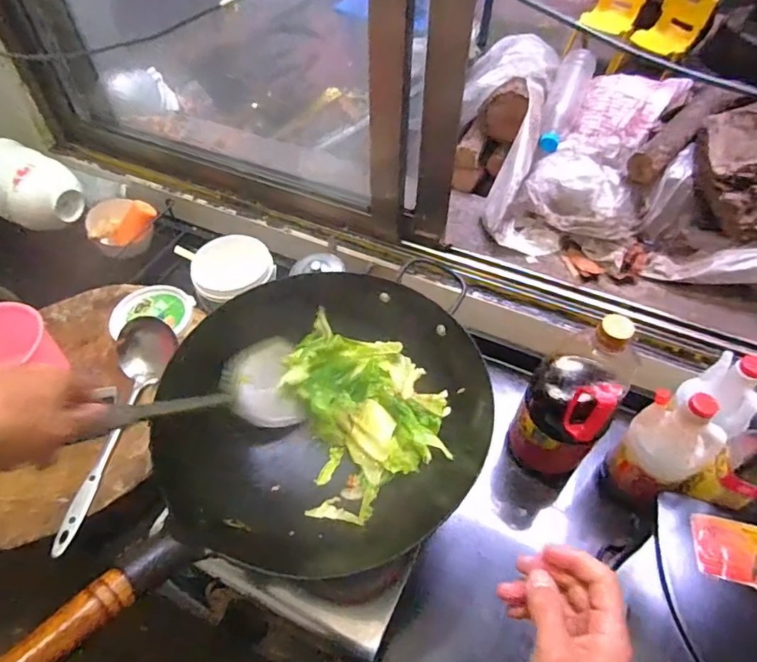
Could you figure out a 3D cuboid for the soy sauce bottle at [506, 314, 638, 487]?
[{"bbox_3d":[0.235,0.096,0.656,0.081,0.309,0.098,-21,55,-16],"label":"soy sauce bottle"}]

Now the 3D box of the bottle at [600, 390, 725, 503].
[{"bbox_3d":[0.341,0.142,0.624,0.074,0.177,0.092,-28,57,-21],"label":"bottle"}]

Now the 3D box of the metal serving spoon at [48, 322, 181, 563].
[{"bbox_3d":[-0.345,0.121,0.693,0.089,0.045,0.323,2,52,2],"label":"metal serving spoon"}]

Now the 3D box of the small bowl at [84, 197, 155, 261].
[{"bbox_3d":[-0.453,-0.185,0.923,0.117,0.064,0.099,-26,56,-19],"label":"small bowl"}]

